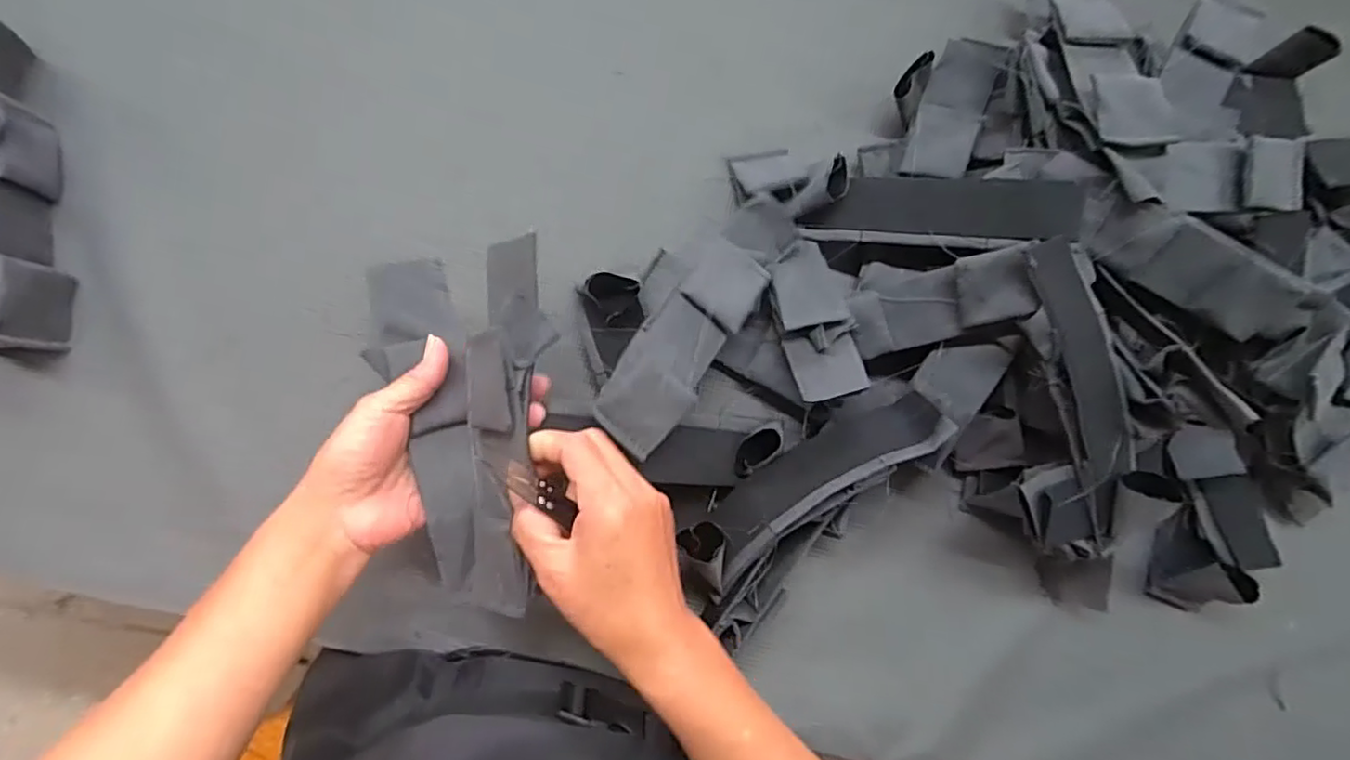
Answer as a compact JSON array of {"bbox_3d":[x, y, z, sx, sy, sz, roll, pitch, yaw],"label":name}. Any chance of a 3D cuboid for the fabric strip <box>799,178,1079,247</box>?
[{"bbox_3d":[0.175,-0.111,0.420,0.170,0.019,0.045,3,85,14],"label":"fabric strip"}]

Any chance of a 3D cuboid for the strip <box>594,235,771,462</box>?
[{"bbox_3d":[0.007,-0.025,0.388,0.049,0.009,0.148,39,69,-16],"label":"strip"}]

